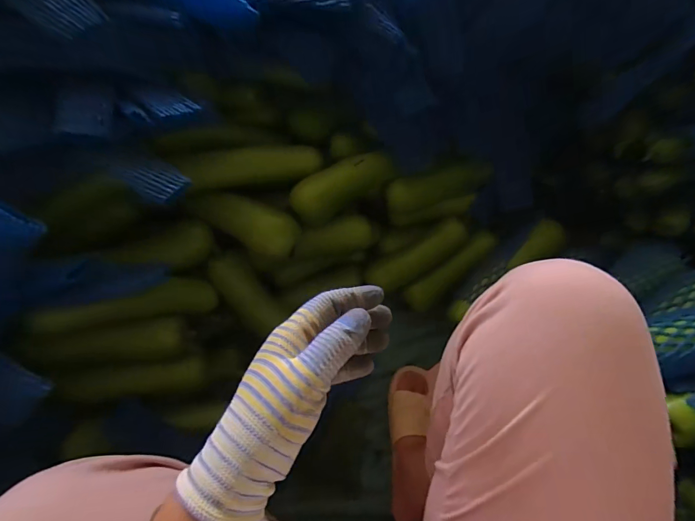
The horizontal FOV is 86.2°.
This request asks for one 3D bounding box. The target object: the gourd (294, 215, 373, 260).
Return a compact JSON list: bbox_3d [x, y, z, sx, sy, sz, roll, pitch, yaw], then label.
[{"bbox_3d":[-0.025,-0.033,0.601,0.139,0.050,0.043,-18,68,-26],"label":"gourd"}]

